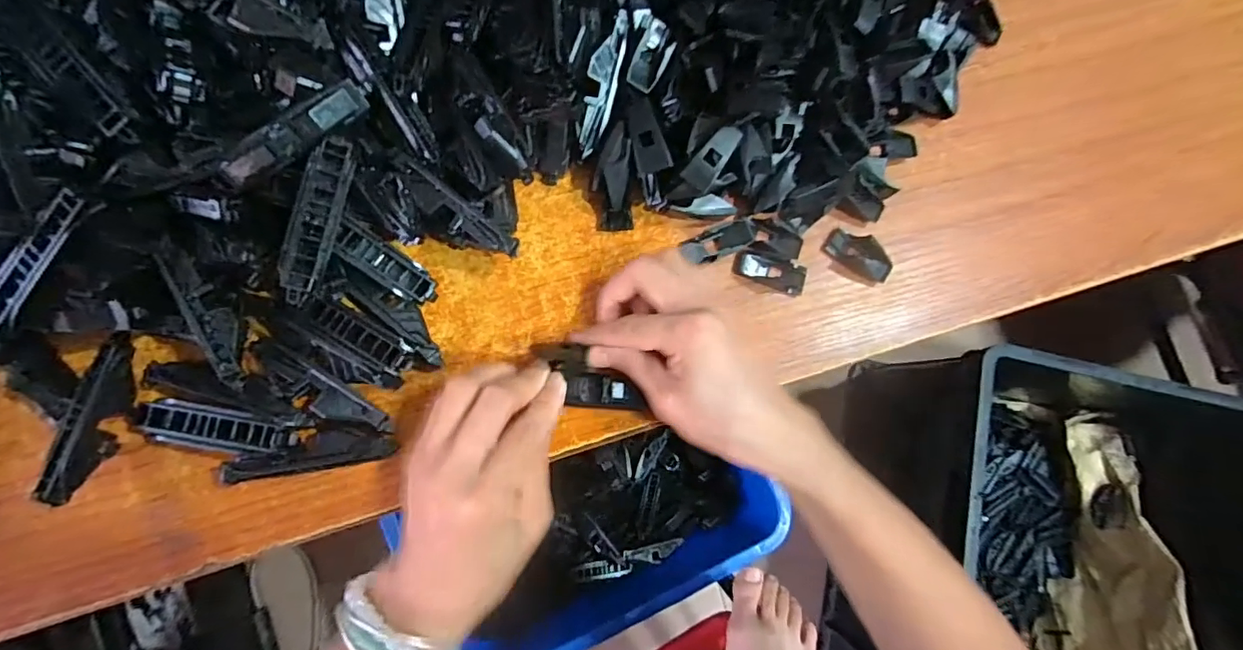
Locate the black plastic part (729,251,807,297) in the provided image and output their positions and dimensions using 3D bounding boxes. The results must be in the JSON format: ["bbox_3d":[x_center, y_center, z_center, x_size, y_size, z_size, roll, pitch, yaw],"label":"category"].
[{"bbox_3d":[0.091,-0.032,0.322,0.044,0.004,0.020,17,81,-5],"label":"black plastic part"}]

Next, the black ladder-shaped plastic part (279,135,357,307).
[{"bbox_3d":[-0.146,-0.050,0.258,0.019,0.010,0.079,14,81,-5],"label":"black ladder-shaped plastic part"}]

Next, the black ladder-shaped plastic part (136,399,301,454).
[{"bbox_3d":[-0.199,0.052,0.265,0.082,0.010,0.021,7,87,5],"label":"black ladder-shaped plastic part"}]

